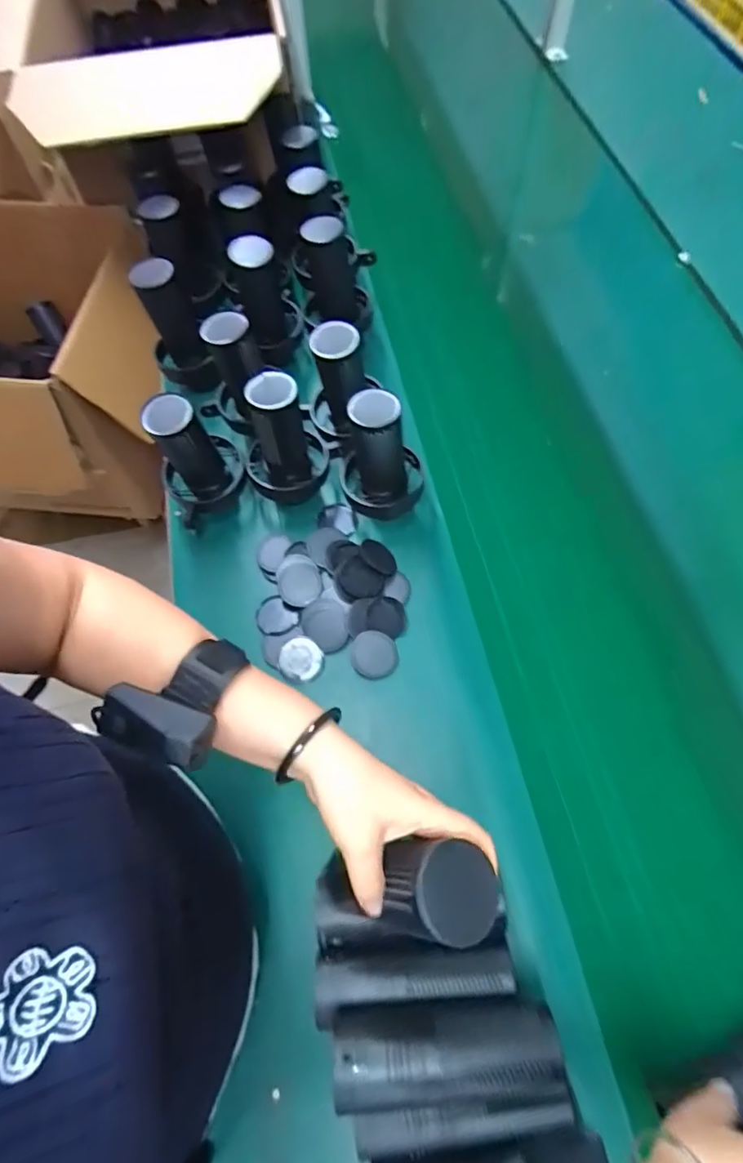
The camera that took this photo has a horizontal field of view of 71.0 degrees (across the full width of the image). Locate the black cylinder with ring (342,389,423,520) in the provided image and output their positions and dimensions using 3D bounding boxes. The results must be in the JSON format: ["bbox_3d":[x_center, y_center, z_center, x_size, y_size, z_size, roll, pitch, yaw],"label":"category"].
[{"bbox_3d":[0.011,-0.140,0.590,0.085,0.147,0.086,-1,66,3],"label":"black cylinder with ring"}]

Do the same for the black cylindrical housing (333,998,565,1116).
[{"bbox_3d":[0.054,0.351,0.389,0.158,0.053,0.054,-6,65,1],"label":"black cylindrical housing"}]

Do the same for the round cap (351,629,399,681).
[{"bbox_3d":[0.002,0.083,0.583,0.051,0.005,0.052,-1,82,5],"label":"round cap"}]

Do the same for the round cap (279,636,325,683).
[{"bbox_3d":[-0.079,0.089,0.587,0.049,0.014,0.048,-1,66,3],"label":"round cap"}]

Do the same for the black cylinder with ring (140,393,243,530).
[{"bbox_3d":[-0.206,-0.145,0.606,0.098,0.137,0.082,-31,68,-11],"label":"black cylinder with ring"}]

